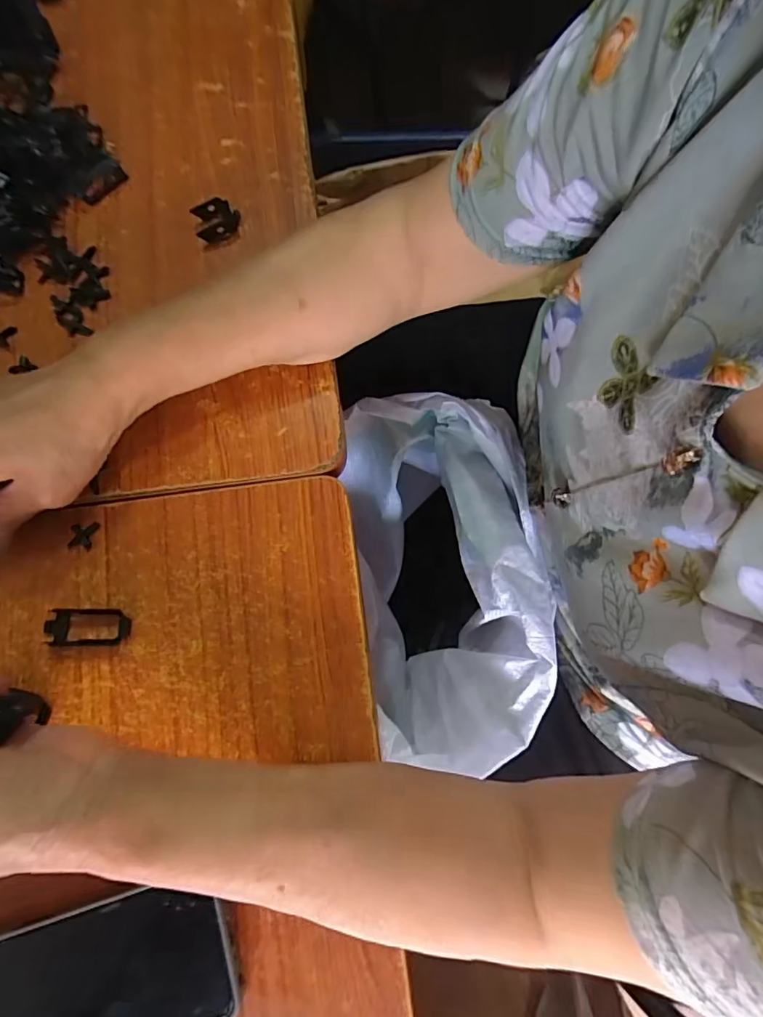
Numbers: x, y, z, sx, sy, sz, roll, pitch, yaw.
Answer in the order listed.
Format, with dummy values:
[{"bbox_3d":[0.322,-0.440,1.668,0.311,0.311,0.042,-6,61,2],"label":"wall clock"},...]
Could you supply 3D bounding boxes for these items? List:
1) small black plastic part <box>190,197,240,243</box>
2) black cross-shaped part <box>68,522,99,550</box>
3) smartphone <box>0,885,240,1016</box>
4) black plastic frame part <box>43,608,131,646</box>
[{"bbox_3d":[-0.120,-0.210,0.357,0.031,0.012,0.029,-13,79,-2],"label":"small black plastic part"},{"bbox_3d":[-0.192,0.017,0.314,0.017,0.004,0.018,5,79,1],"label":"black cross-shaped part"},{"bbox_3d":[-0.164,0.256,0.260,0.163,0.012,0.076,-16,79,-3],"label":"smartphone"},{"bbox_3d":[-0.183,0.073,0.302,0.051,0.007,0.023,0,79,0],"label":"black plastic frame part"}]

